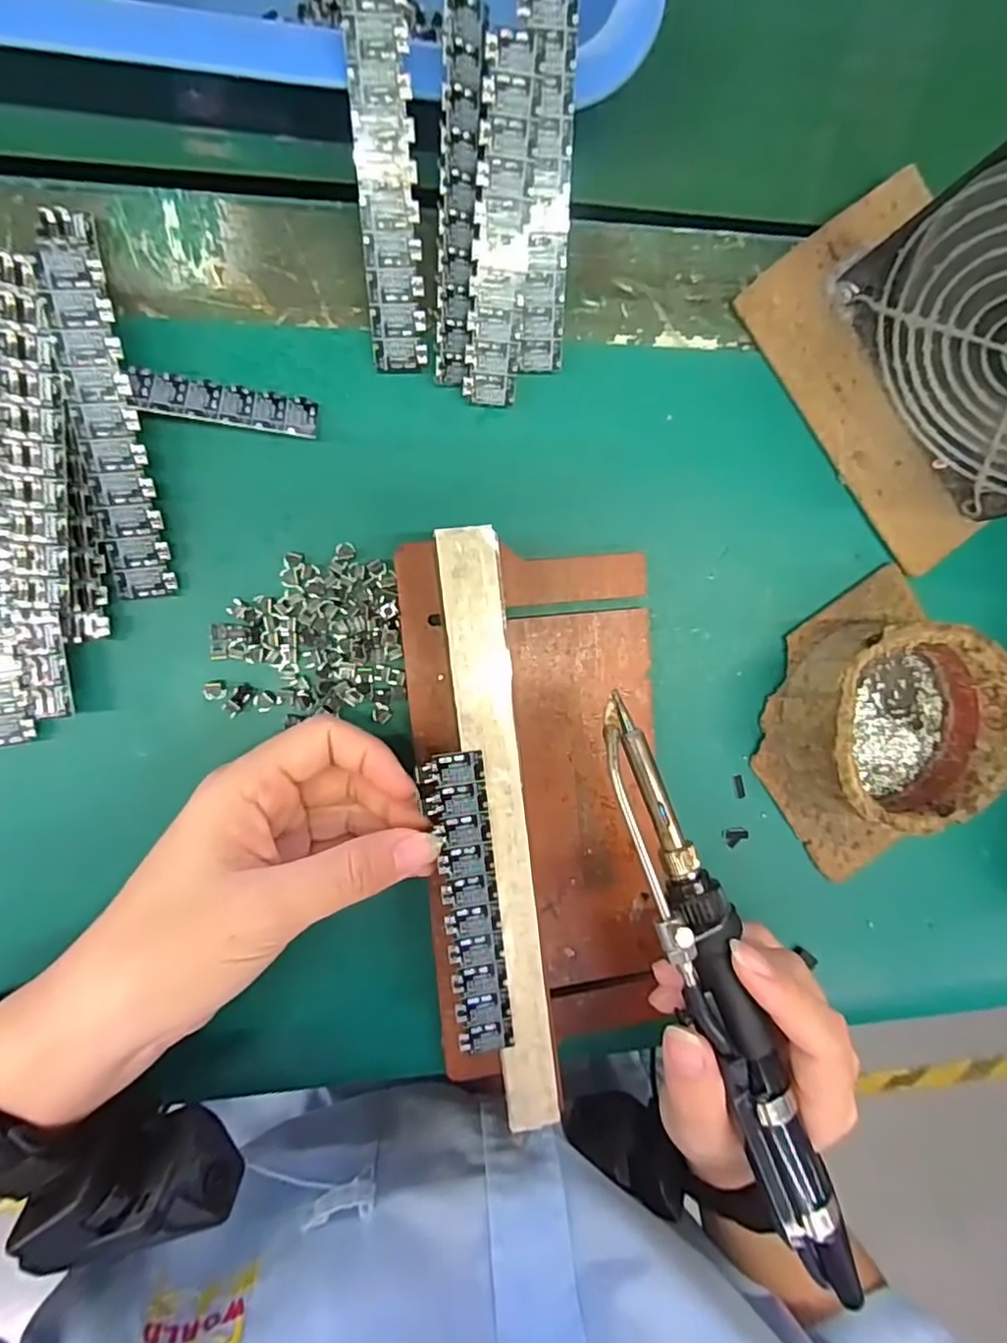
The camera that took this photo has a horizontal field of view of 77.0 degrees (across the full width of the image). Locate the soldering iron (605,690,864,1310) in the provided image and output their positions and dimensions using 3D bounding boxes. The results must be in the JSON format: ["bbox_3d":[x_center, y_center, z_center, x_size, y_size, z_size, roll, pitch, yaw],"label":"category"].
[{"bbox_3d":[0.073,0.105,0.207,0.025,0.019,0.199,-20,88,-6],"label":"soldering iron"}]

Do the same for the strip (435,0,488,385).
[{"bbox_3d":[-0.016,-0.159,0.216,0.015,0.004,0.109,-9,118,-31],"label":"strip"}]

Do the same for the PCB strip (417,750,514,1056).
[{"bbox_3d":[-0.012,0.082,0.222,0.021,0.004,0.107,-7,95,-8],"label":"PCB strip"}]

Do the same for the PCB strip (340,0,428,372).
[{"bbox_3d":[-0.039,-0.163,0.215,0.020,0.004,0.108,-5,118,-8],"label":"PCB strip"}]

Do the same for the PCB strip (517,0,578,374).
[{"bbox_3d":[0.015,-0.166,0.221,0.018,0.005,0.109,-3,116,-8],"label":"PCB strip"}]

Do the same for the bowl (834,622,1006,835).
[{"bbox_3d":[0.163,0.022,0.263,0.080,0.041,0.078,-1,94,-8],"label":"bowl"}]

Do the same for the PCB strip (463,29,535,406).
[{"bbox_3d":[-0.001,-0.153,0.223,0.018,0.004,0.108,1,114,-8],"label":"PCB strip"}]

